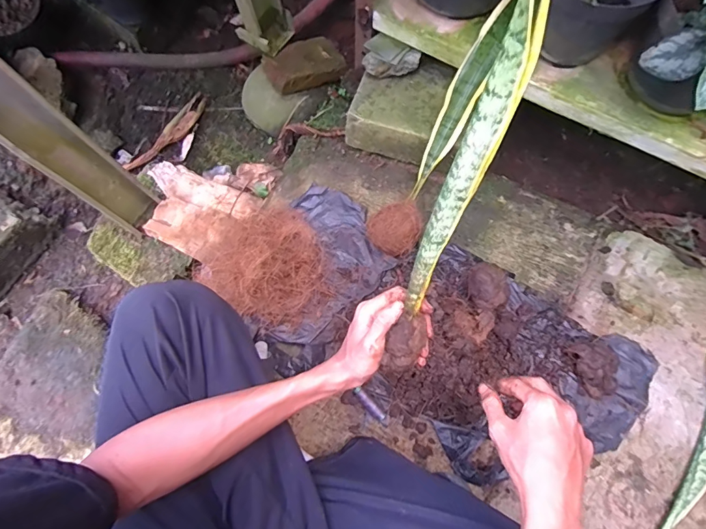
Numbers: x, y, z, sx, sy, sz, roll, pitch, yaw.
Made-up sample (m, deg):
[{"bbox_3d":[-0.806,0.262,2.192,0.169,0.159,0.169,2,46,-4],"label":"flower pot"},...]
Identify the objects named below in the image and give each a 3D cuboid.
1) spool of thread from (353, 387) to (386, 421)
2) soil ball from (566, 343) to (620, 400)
[{"bbox_3d":[0.025,0.211,0.617,0.056,0.014,0.015,43,76,13],"label":"spool of thread"},{"bbox_3d":[0.366,0.151,0.613,0.067,0.039,0.084,-23,73,-8],"label":"soil ball"}]

